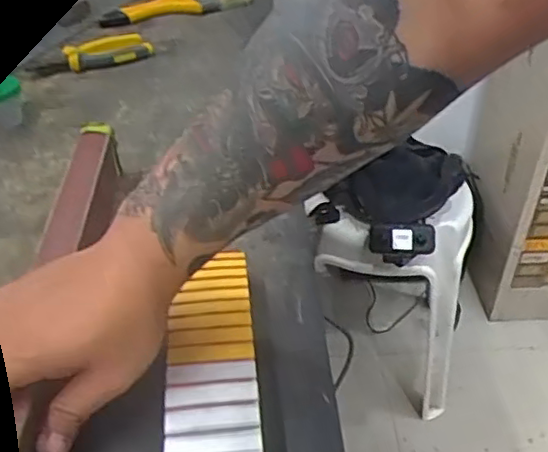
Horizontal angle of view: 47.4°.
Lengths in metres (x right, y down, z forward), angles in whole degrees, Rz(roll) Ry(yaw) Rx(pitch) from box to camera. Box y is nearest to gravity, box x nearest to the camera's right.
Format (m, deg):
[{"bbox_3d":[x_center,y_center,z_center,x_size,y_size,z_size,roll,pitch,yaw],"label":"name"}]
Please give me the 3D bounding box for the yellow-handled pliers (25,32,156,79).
[{"bbox_3d":[-0.225,-0.210,0.760,0.151,0.022,0.065,-27,45,-28],"label":"yellow-handled pliers"}]

